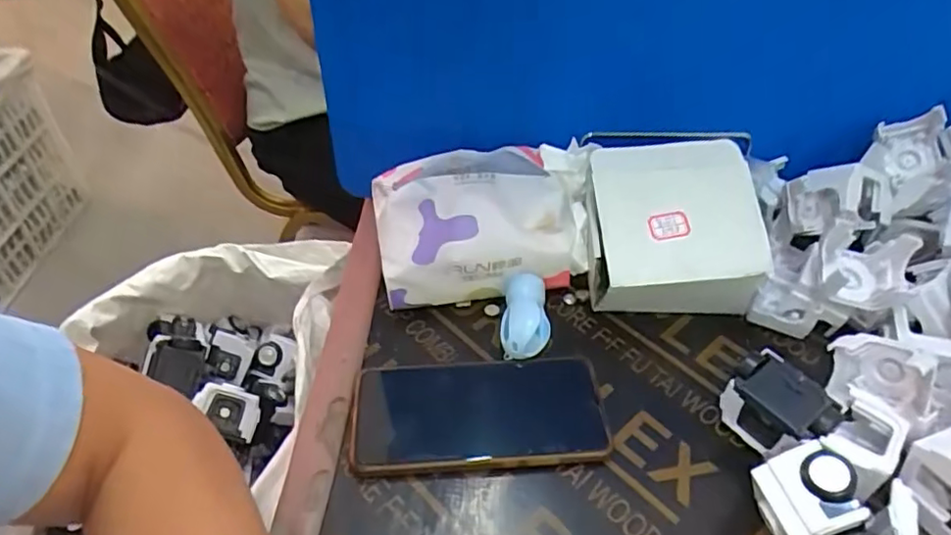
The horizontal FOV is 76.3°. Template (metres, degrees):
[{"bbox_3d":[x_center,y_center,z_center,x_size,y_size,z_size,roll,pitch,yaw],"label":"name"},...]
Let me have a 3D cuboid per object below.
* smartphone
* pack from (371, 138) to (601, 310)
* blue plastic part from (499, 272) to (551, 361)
[{"bbox_3d":[0.001,0.095,0.396,0.160,0.012,0.078,-3,44,-2],"label":"smartphone"},{"bbox_3d":[0.009,-0.035,0.468,0.169,0.099,0.084,-6,44,-6],"label":"pack"},{"bbox_3d":[0.036,0.037,0.444,0.034,0.025,0.064,1,44,1],"label":"blue plastic part"}]

